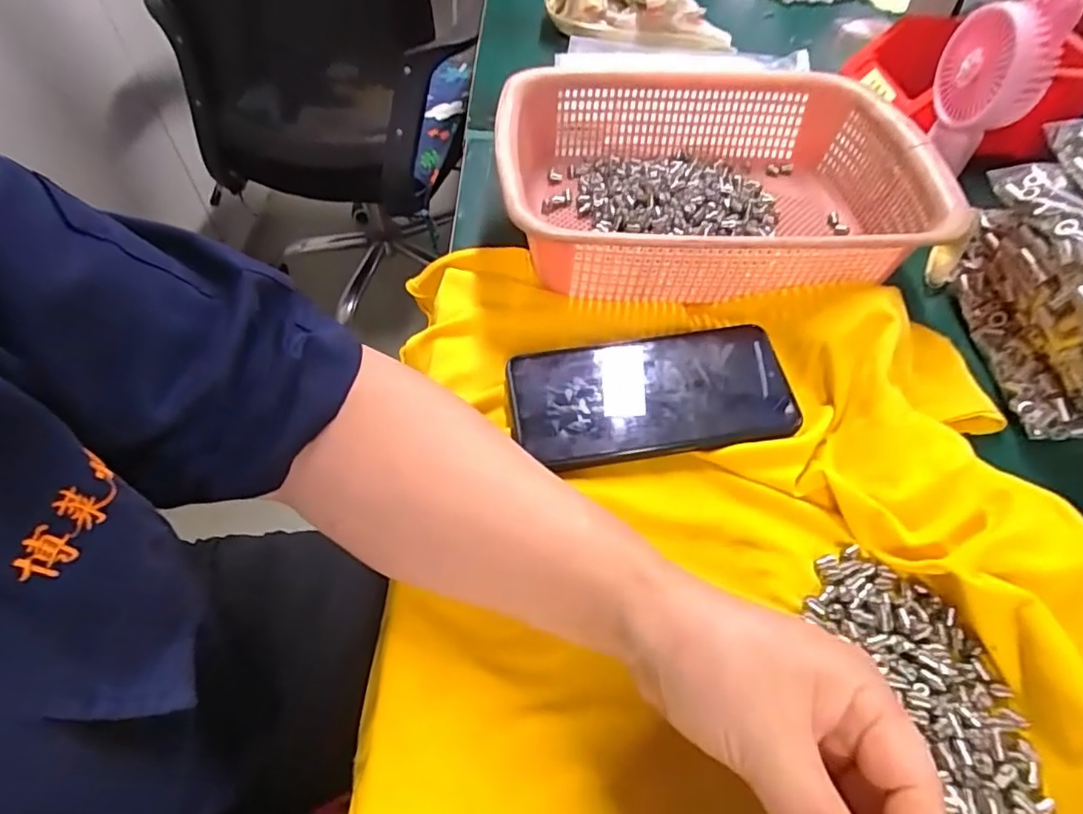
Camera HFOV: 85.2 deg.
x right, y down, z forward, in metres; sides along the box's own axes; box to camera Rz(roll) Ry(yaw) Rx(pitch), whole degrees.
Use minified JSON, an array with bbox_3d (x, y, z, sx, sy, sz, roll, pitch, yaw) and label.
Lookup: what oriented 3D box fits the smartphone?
[{"bbox_3d":[0.064,-0.008,0.345,0.162,0.012,0.076,-5,53,-5],"label":"smartphone"}]

